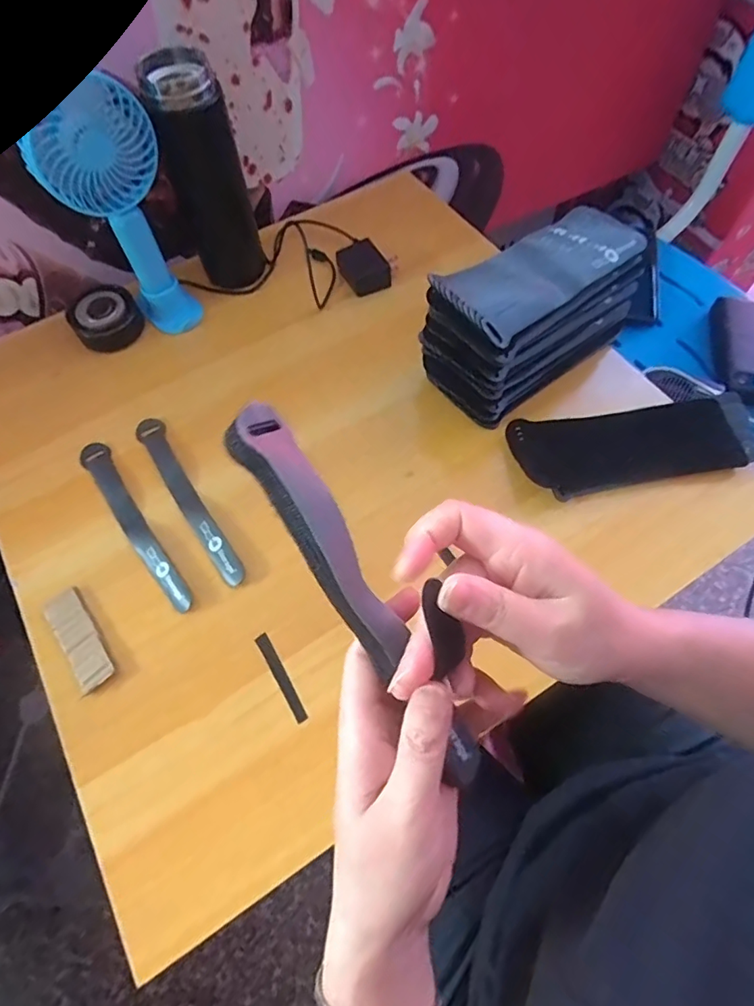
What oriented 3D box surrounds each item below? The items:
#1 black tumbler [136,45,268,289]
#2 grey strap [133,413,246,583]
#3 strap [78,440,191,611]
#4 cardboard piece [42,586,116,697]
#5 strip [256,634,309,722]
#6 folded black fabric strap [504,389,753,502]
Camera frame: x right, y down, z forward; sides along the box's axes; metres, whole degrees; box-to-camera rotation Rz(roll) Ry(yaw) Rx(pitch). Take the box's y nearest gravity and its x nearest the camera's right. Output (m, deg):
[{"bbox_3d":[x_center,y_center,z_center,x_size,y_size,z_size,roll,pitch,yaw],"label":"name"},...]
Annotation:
[{"bbox_3d":[-0.171,-0.327,0.532,0.075,0.190,0.063,-18,64,-8],"label":"black tumbler"},{"bbox_3d":[-0.171,-0.007,0.465,0.025,0.004,0.200,-28,62,-18],"label":"grey strap"},{"bbox_3d":[-0.214,0.014,0.455,0.026,0.006,0.200,-40,65,-10],"label":"strap"},{"bbox_3d":[-0.231,0.105,0.403,0.027,0.007,0.086,-36,68,-16],"label":"cardboard piece"},{"bbox_3d":[-0.071,0.129,0.385,0.010,0.004,0.071,-30,66,-13],"label":"strip"},{"bbox_3d":[0.236,-0.054,0.456,0.228,0.012,0.070,-10,63,-4],"label":"folded black fabric strap"}]

